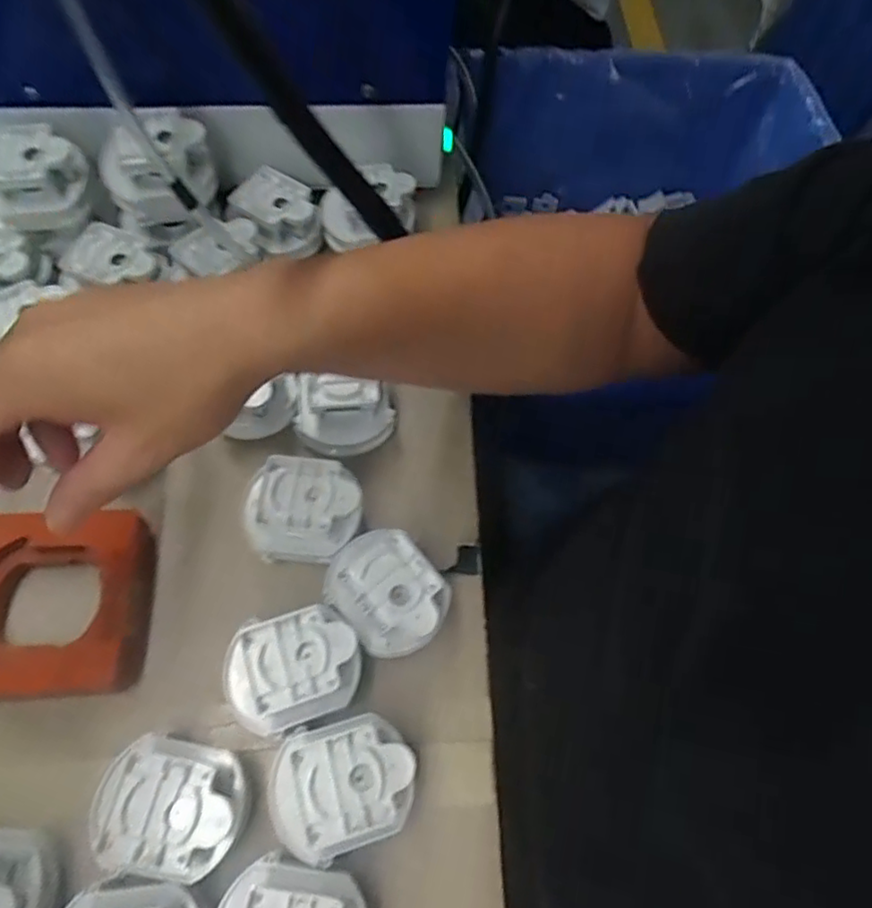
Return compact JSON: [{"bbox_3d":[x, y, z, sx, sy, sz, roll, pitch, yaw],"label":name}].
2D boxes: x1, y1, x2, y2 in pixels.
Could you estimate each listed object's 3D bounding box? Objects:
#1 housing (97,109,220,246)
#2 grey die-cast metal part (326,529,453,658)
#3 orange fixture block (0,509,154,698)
[{"bbox_3d":[-0.181,-0.181,0.422,0.047,0.055,0.081,41,68,15],"label":"housing"},{"bbox_3d":[-0.029,0.080,0.365,0.054,0.047,0.071,-38,72,-19],"label":"grey die-cast metal part"},{"bbox_3d":[-0.216,0.084,0.357,0.103,0.034,0.101,-1,64,-4],"label":"orange fixture block"}]

